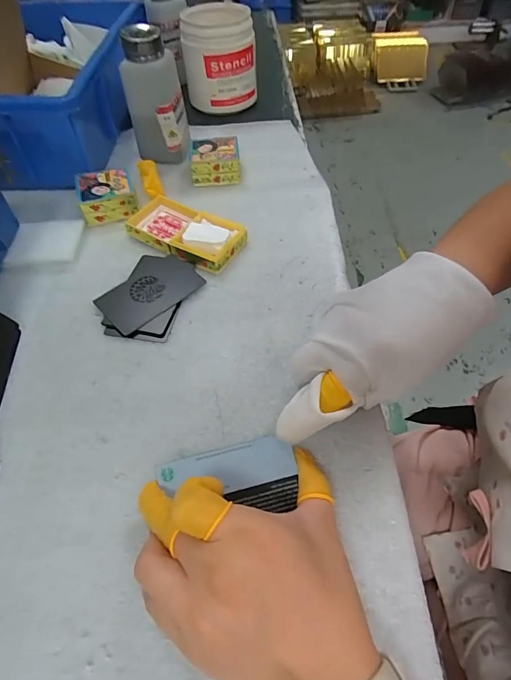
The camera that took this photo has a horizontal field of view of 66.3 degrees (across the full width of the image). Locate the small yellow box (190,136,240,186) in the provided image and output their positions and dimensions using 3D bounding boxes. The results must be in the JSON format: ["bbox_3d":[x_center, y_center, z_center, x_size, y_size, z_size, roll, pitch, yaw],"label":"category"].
[{"bbox_3d":[-0.046,-0.204,0.446,0.053,0.031,0.049,-4,54,-2],"label":"small yellow box"}]

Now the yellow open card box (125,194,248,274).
[{"bbox_3d":[-0.069,-0.106,0.376,0.114,0.021,0.054,25,58,18],"label":"yellow open card box"}]

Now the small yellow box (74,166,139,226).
[{"bbox_3d":[-0.156,-0.152,0.409,0.054,0.028,0.052,-16,55,-10],"label":"small yellow box"}]

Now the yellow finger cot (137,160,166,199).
[{"bbox_3d":[-0.115,-0.178,0.431,0.020,0.012,0.053,-19,69,-12],"label":"yellow finger cot"}]

